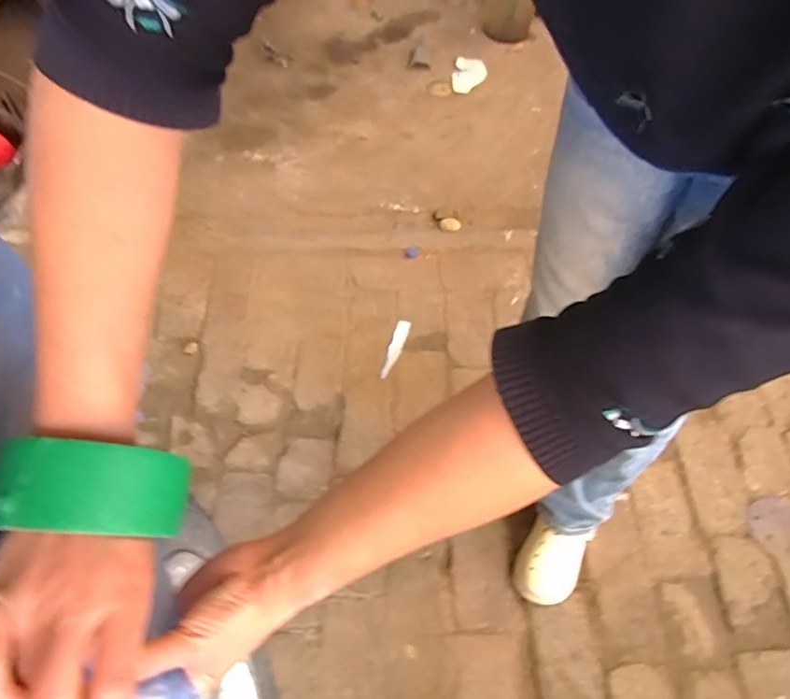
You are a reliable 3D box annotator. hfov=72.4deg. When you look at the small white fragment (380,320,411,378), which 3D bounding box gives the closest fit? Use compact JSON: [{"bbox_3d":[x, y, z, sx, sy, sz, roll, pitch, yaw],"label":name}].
[{"bbox_3d":[0.001,-0.002,1.318,0.034,0.010,0.172,15,59,9],"label":"small white fragment"}]

